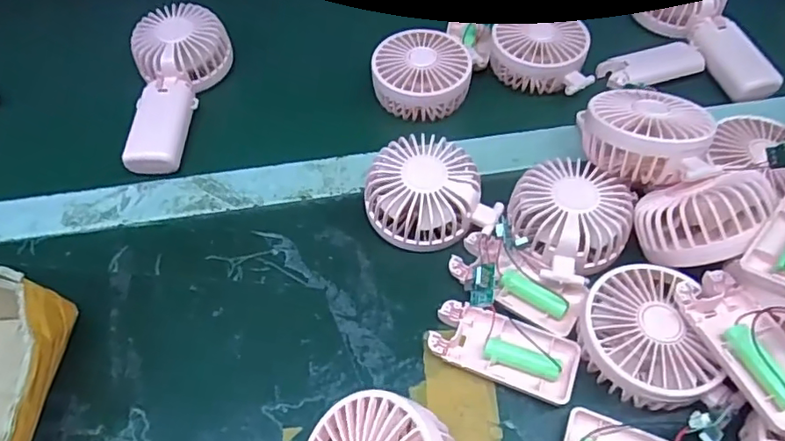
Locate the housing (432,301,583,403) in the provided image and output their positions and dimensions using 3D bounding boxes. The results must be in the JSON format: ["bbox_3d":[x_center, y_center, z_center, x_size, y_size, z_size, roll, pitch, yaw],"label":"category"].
[{"bbox_3d":[0.073,0.085,0.375,0.094,0.015,0.043,19,56,14],"label":"housing"}]

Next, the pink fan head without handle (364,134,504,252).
[{"bbox_3d":[0.027,-0.019,0.426,0.094,0.048,0.078,-13,55,-8],"label":"pink fan head without handle"}]

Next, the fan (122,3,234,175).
[{"bbox_3d":[-0.191,-0.121,0.501,0.079,0.044,0.163,-4,54,-3],"label":"fan"}]

